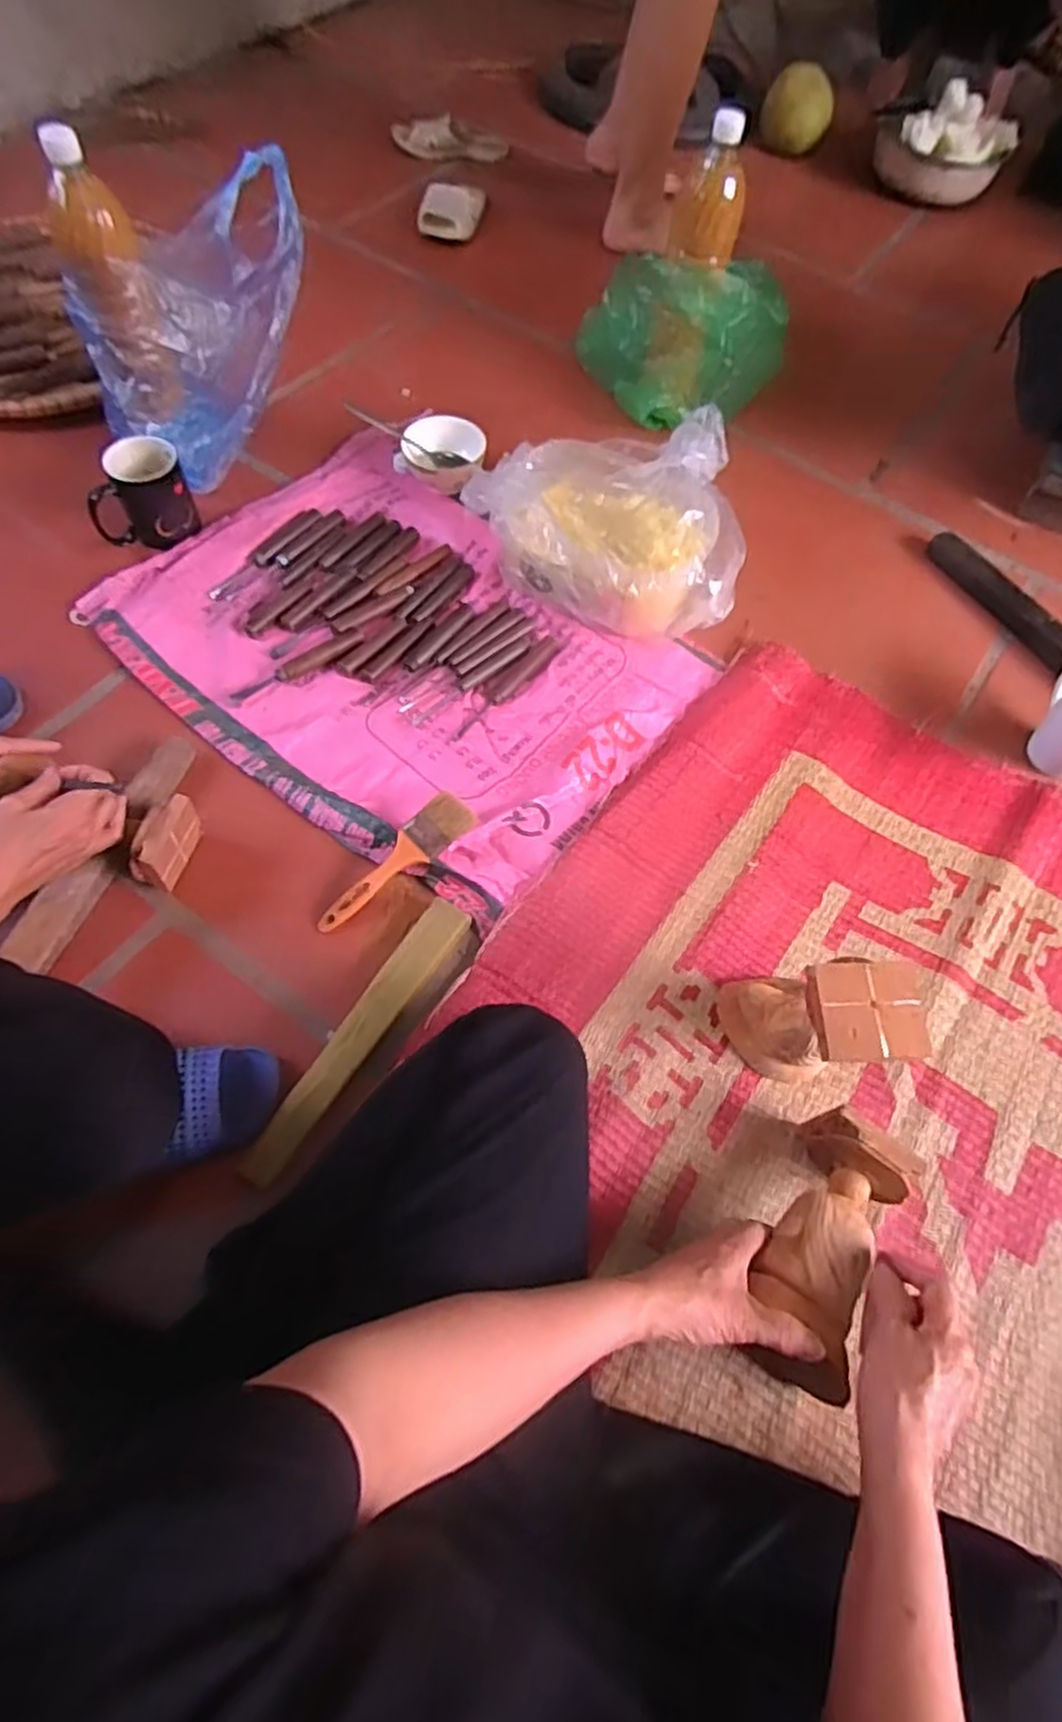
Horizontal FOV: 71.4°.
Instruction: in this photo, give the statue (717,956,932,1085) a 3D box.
[{"bbox_3d":[0.231,0.129,0.614,0.094,0.172,0.092,-3,64,-4],"label":"statue"}]

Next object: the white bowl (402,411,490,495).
[{"bbox_3d":[-0.111,-0.536,0.975,0.114,0.057,0.085,39,68,15],"label":"white bowl"}]

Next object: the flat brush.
[{"bbox_3d":[-0.134,0.003,0.720,0.181,0.013,0.046,-42,83,-6],"label":"flat brush"}]

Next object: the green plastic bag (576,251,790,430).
[{"bbox_3d":[0.218,-0.744,1.028,0.285,0.175,0.209,2,63,-2],"label":"green plastic bag"}]

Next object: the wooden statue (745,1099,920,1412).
[{"bbox_3d":[0.222,0.292,0.559,0.086,0.080,0.189,27,63,9],"label":"wooden statue"}]

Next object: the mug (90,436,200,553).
[{"bbox_3d":[-0.462,-0.430,0.876,0.113,0.094,0.072,-21,66,-13],"label":"mug"}]

